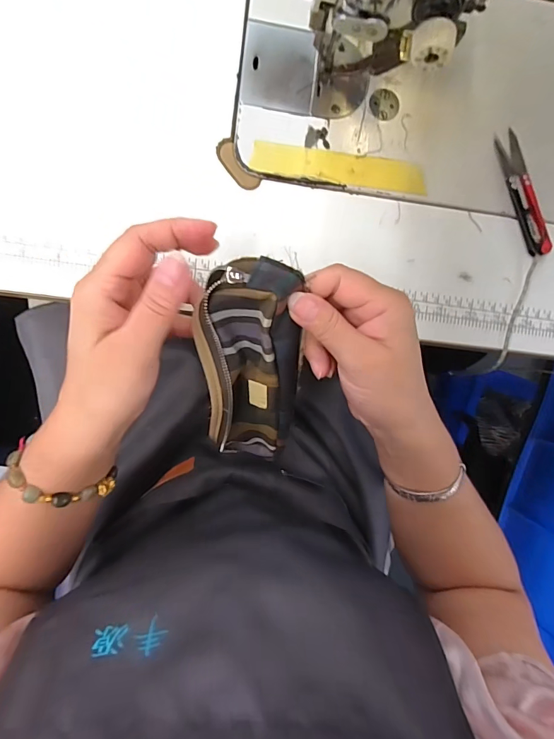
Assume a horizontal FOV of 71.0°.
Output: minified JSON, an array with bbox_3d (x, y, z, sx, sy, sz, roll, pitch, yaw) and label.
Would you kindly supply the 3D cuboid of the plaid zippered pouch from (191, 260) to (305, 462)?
[{"bbox_3d":[-0.017,0.009,0.281,0.067,0.033,0.177,-2,130,-6],"label":"plaid zippered pouch"}]

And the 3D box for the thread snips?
[{"bbox_3d":[0.204,-0.146,0.321,0.022,0.012,0.104,-15,94,-5],"label":"thread snips"}]

